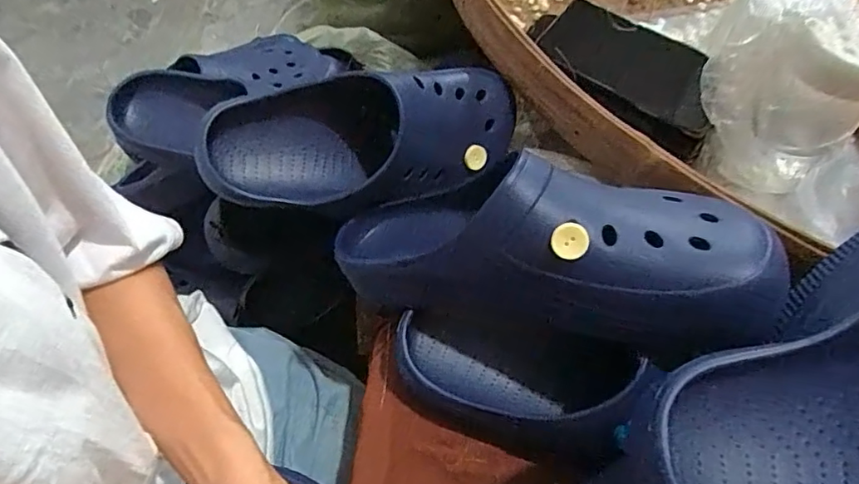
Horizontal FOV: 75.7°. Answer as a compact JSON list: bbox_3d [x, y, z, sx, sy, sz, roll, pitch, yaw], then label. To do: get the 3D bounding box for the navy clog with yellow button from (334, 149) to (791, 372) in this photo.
[{"bbox_3d":[0.059,0.001,0.354,0.289,0.093,0.097,4,59,24],"label":"navy clog with yellow button"}]

